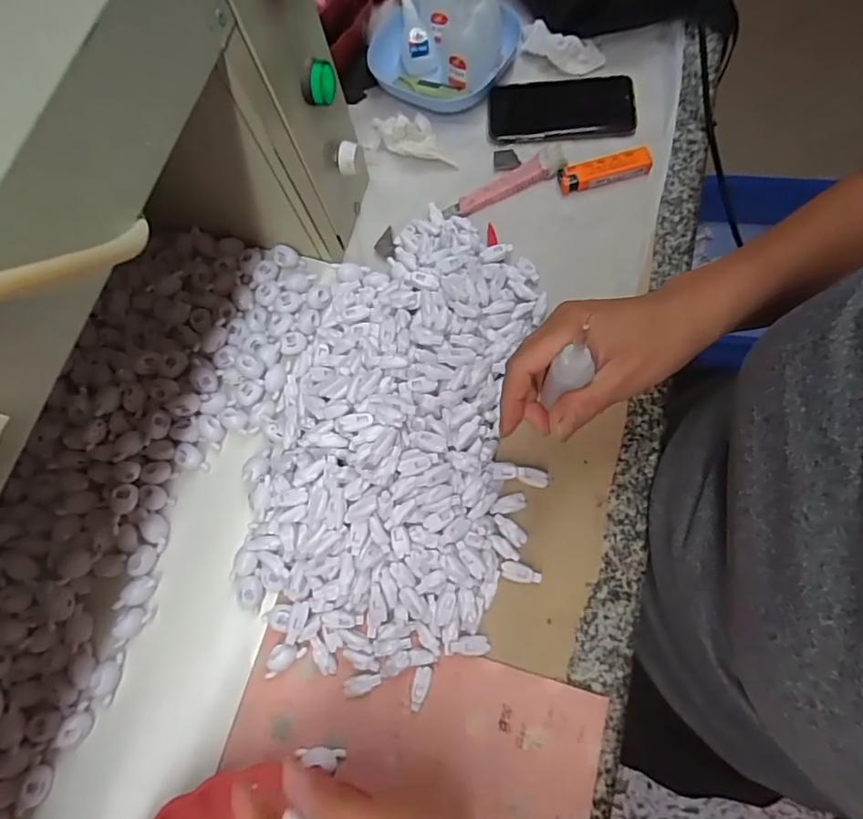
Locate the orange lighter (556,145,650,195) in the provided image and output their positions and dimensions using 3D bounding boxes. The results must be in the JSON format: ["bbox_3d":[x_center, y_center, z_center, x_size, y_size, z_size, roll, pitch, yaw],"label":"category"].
[{"bbox_3d":[0.159,-0.220,0.480,0.082,0.015,0.027,-12,71,3],"label":"orange lighter"}]

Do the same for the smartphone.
[{"bbox_3d":[0.124,-0.295,0.507,0.136,0.014,0.073,-1,72,6],"label":"smartphone"}]

